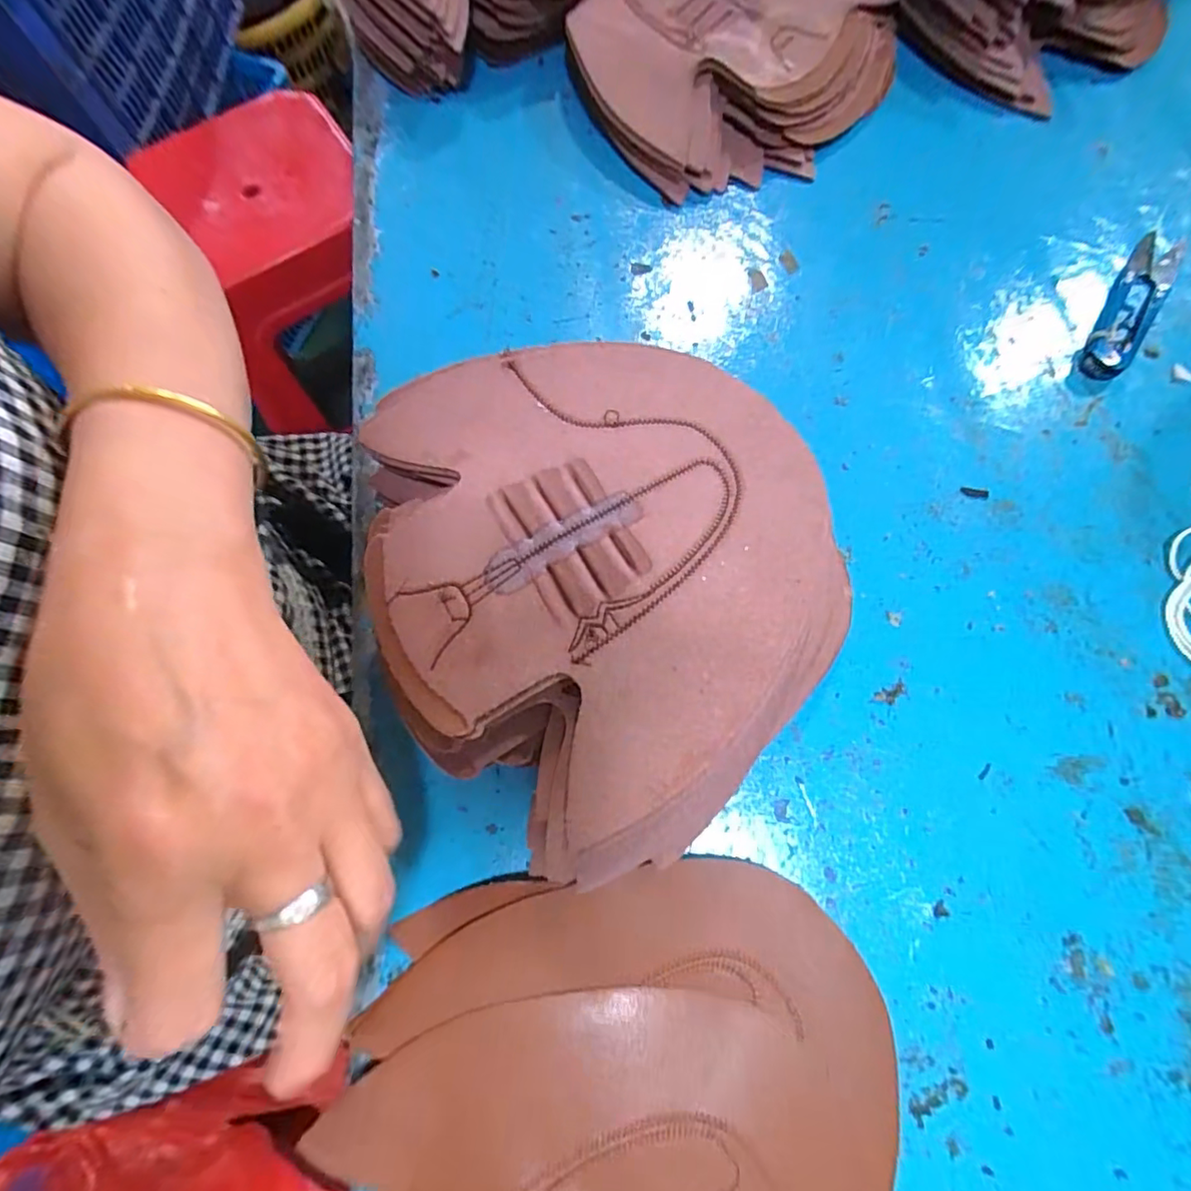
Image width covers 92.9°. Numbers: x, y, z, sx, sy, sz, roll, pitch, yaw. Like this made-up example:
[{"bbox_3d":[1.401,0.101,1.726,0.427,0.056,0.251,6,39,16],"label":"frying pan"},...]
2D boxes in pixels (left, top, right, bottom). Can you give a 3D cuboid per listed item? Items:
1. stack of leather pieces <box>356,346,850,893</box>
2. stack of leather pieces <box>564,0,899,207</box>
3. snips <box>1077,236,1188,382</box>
[{"bbox_3d":[0.002,-0.009,0.232,0.170,0.061,0.200,-28,73,-7],"label":"stack of leather pieces"},{"bbox_3d":[0.087,-0.335,0.341,0.198,0.038,0.189,-11,72,-1],"label":"stack of leather pieces"},{"bbox_3d":[0.282,-0.154,0.296,0.025,0.007,0.111,33,76,12],"label":"snips"}]

